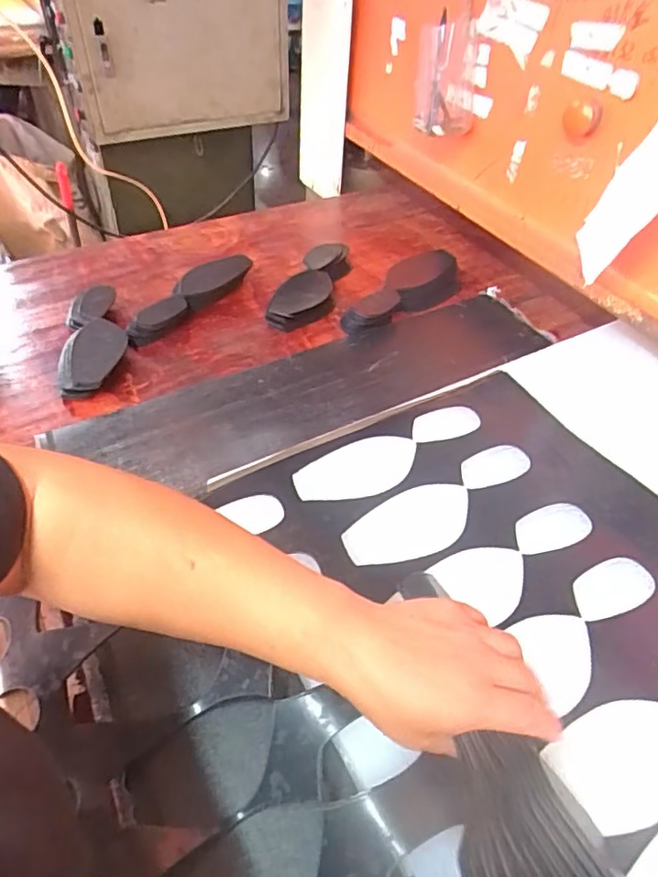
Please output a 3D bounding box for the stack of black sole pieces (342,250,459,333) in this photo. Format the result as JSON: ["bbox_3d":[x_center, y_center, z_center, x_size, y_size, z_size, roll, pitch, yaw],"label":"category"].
[{"bbox_3d":[0.097,-0.197,0.753,0.204,0.038,0.069,-31,54,-27],"label":"stack of black sole pieces"}]

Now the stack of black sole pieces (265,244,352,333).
[{"bbox_3d":[-0.017,-0.204,0.765,0.066,0.033,0.192,15,48,14],"label":"stack of black sole pieces"}]

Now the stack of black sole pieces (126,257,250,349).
[{"bbox_3d":[-0.183,-0.182,0.742,0.056,0.035,0.203,26,51,22],"label":"stack of black sole pieces"}]

